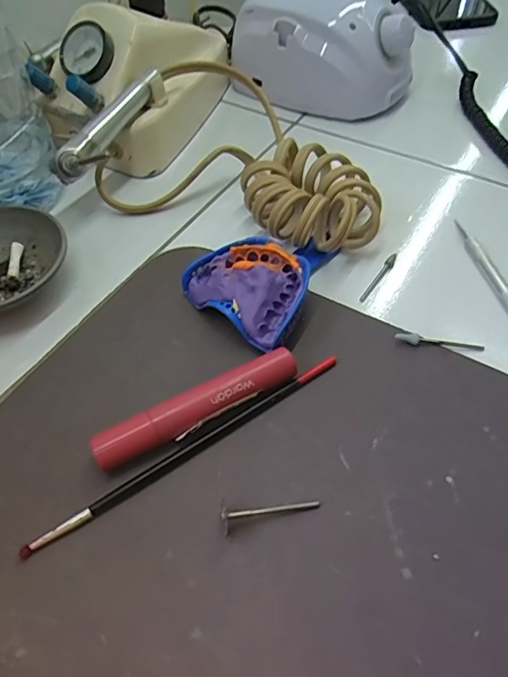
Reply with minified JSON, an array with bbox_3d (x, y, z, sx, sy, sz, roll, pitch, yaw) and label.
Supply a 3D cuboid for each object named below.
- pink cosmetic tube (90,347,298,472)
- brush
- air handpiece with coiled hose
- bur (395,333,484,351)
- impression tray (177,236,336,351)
[{"bbox_3d":[-0.027,0.035,0.245,0.104,0.019,0.016,-26,56,-16],"label":"pink cosmetic tube"},{"bbox_3d":[-0.028,0.051,0.239,0.171,0.008,0.006,-30,57,-18],"label":"brush"},{"bbox_3d":[-0.012,-0.128,0.344,0.204,0.056,0.132,10,54,10],"label":"air handpiece with coiled hose"},{"bbox_3d":[0.102,0.002,0.272,0.048,0.004,0.005,5,53,4],"label":"bur"},{"bbox_3d":[0.007,-0.040,0.295,0.072,0.027,0.084,34,62,25],"label":"impression tray"}]

